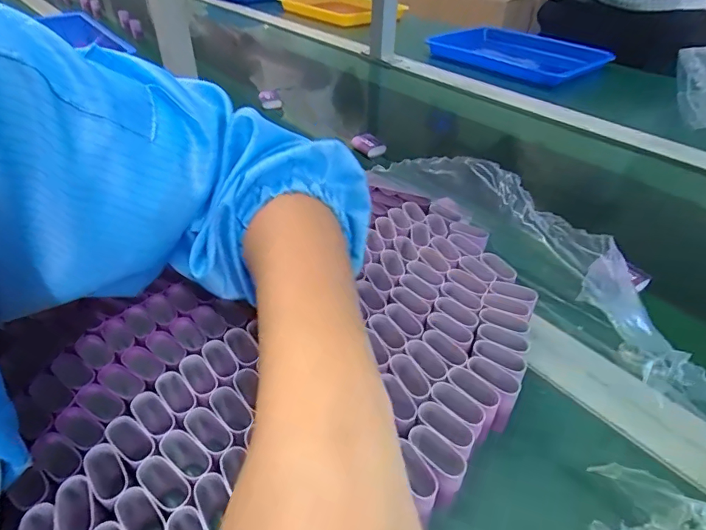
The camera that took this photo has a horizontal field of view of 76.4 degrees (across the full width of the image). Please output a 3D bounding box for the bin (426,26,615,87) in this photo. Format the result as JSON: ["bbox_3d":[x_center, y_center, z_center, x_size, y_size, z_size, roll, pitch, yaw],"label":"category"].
[{"bbox_3d":[0.339,-0.438,0.952,0.328,0.062,0.233,32,47,32],"label":"bin"}]

